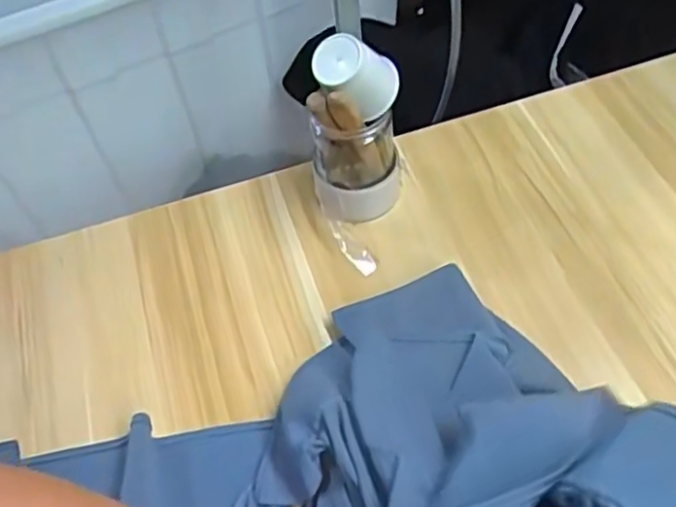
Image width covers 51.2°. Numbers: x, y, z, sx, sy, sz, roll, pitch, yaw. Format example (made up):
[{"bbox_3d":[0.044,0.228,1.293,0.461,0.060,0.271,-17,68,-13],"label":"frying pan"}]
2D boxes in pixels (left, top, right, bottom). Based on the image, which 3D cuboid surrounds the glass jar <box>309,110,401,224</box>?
[{"bbox_3d":[0.018,-0.096,0.675,0.080,0.107,0.083,-3,54,4],"label":"glass jar"}]

